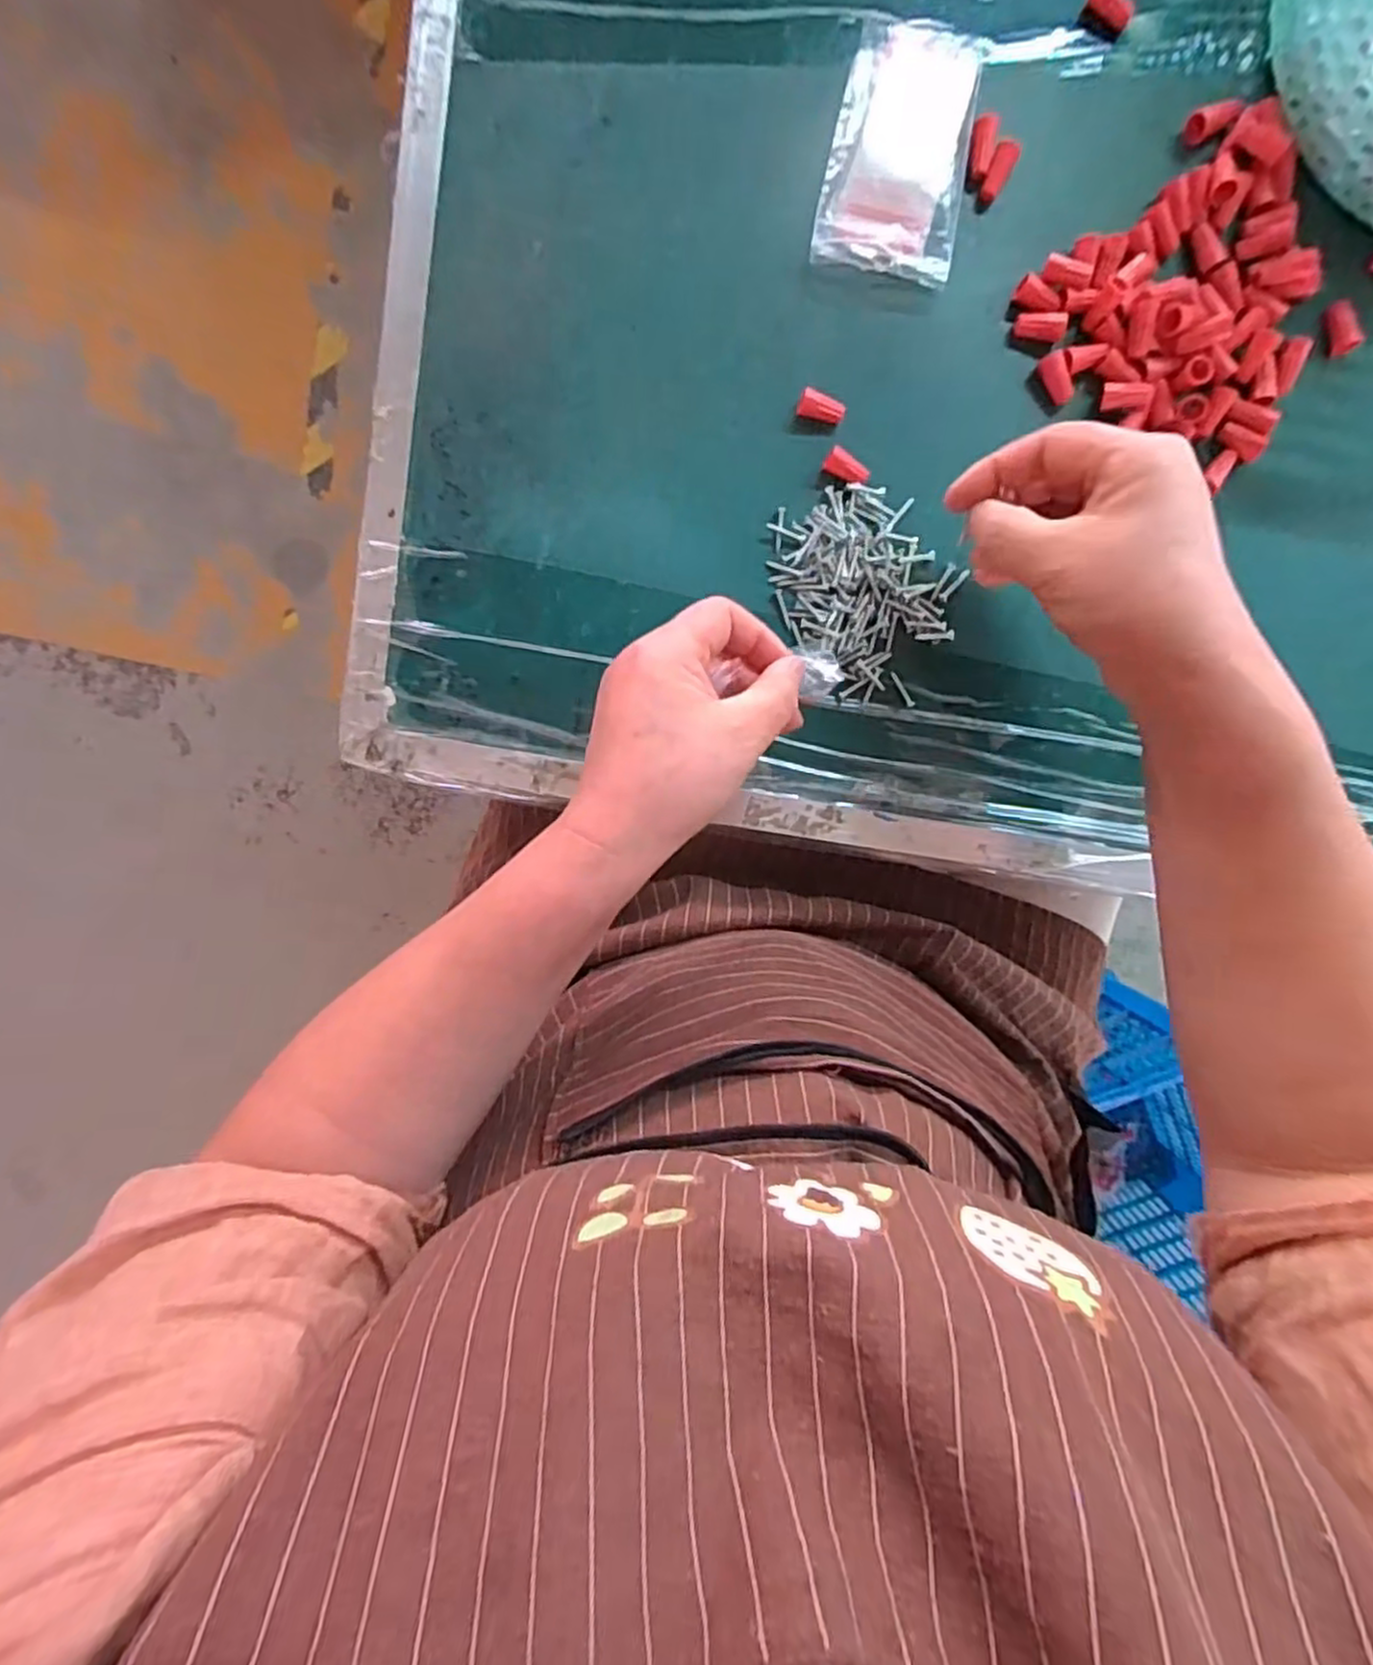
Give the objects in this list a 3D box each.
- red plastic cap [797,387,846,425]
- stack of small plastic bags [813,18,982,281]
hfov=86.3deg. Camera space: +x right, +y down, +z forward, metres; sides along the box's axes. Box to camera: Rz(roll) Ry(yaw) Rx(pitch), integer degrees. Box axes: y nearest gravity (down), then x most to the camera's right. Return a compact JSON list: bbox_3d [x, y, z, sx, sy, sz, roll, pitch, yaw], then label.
[{"bbox_3d":[0.067,-0.209,0.362,0.023,0.009,0.011,15,98,-2],"label":"red plastic cap"},{"bbox_3d":[0.101,-0.323,0.348,0.065,0.007,0.107,9,98,-1],"label":"stack of small plastic bags"}]

